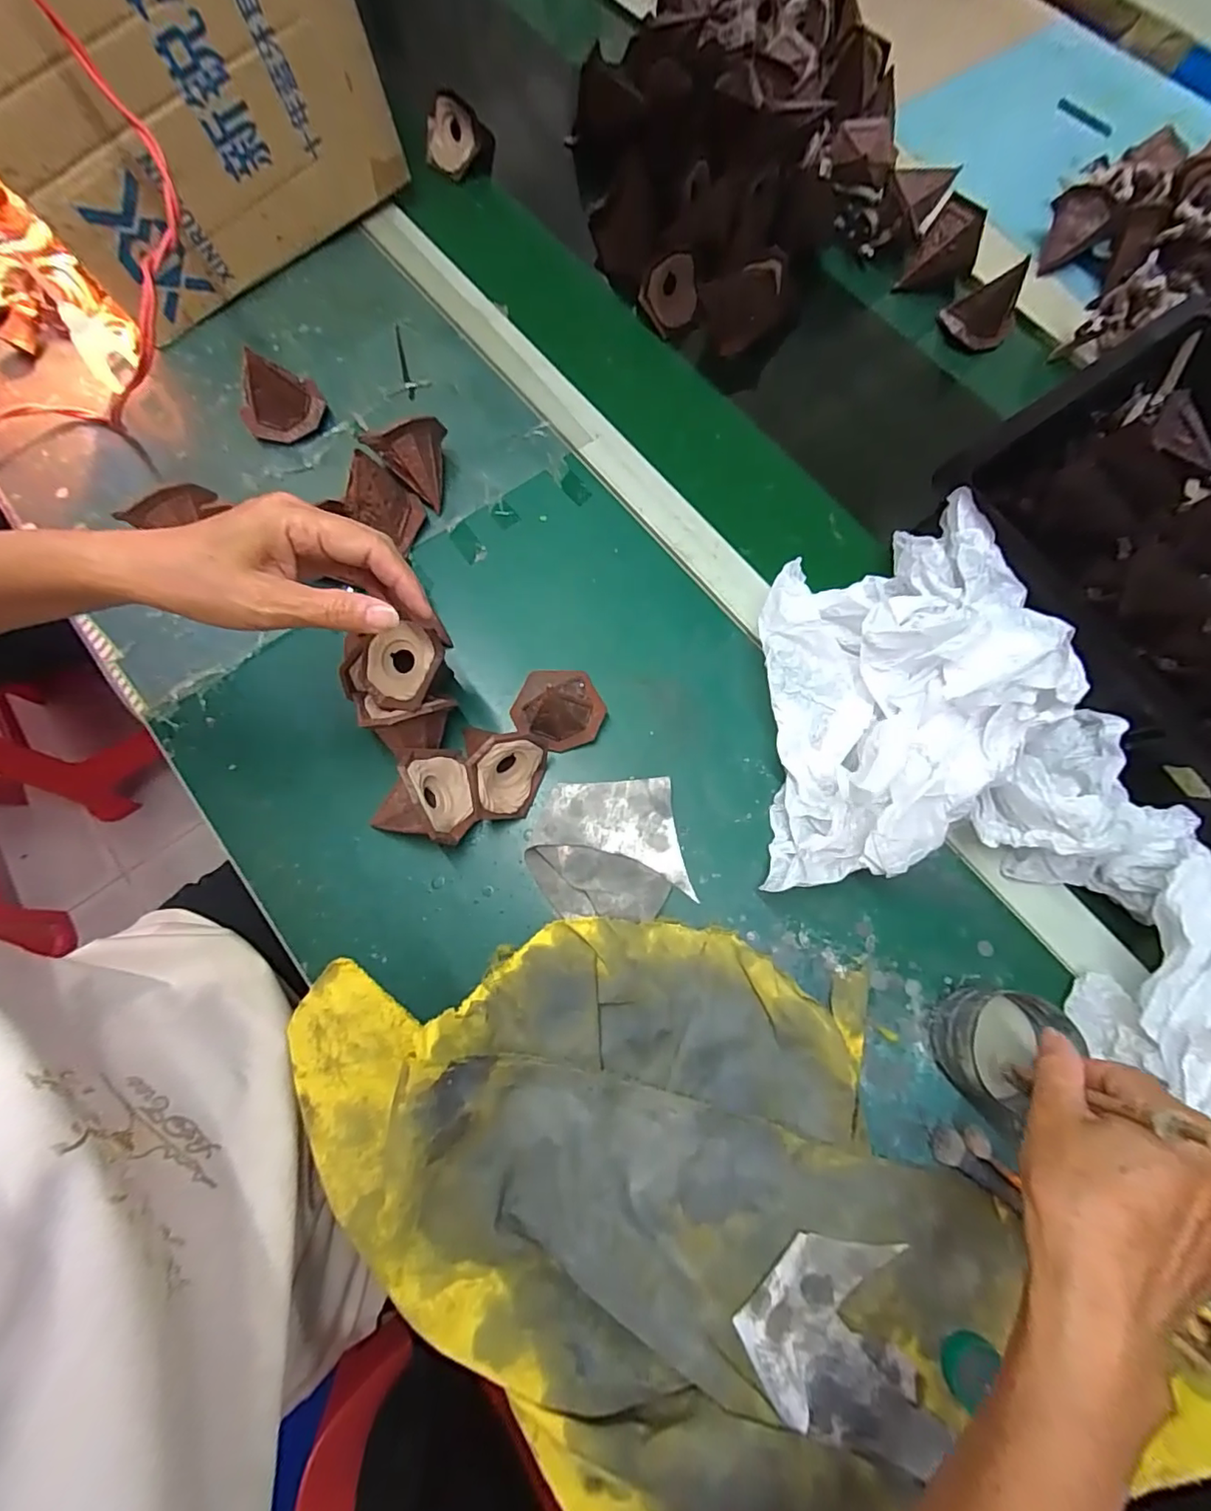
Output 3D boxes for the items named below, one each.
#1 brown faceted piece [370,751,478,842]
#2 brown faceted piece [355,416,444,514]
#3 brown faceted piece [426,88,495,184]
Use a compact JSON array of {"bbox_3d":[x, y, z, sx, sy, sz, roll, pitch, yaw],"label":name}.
[{"bbox_3d":[-0.119,0.024,0.382,0.064,0.054,0.061,0,73,-1],"label":"brown faceted piece"},{"bbox_3d":[-0.151,-0.232,0.451,0.064,0.055,0.055,-23,75,-7],"label":"brown faceted piece"},{"bbox_3d":[-0.148,-0.620,0.569,0.068,0.058,0.025,8,74,2],"label":"brown faceted piece"}]

